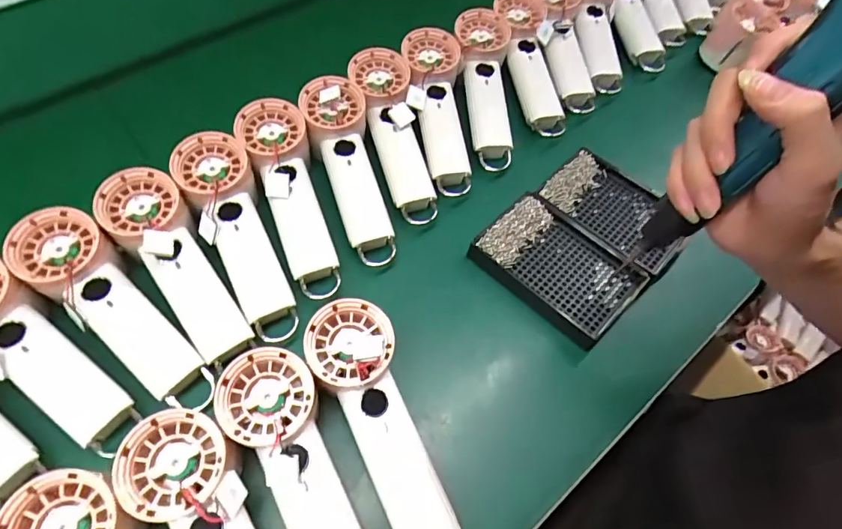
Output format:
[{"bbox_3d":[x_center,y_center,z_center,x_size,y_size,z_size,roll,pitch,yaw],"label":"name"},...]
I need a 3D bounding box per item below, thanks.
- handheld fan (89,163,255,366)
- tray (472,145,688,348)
[{"bbox_3d":[-0.196,-0.003,0.385,0.055,0.034,0.173,-33,83,-21],"label":"handheld fan"},{"bbox_3d":[0.158,-0.026,0.456,0.191,0.021,0.133,-39,69,-23],"label":"tray"}]

